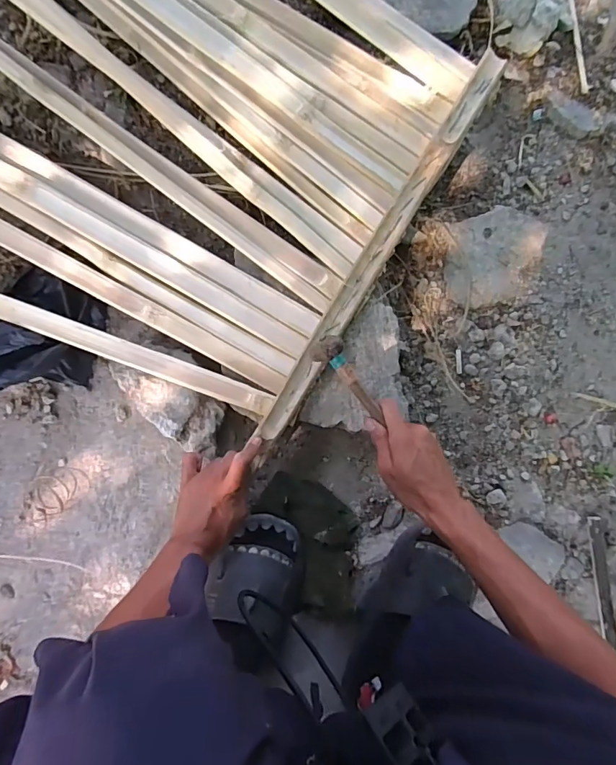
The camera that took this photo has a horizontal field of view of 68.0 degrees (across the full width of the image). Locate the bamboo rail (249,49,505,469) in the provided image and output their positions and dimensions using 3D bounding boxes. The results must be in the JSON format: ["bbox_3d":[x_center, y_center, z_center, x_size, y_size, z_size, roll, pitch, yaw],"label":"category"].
[{"bbox_3d":[0.092,-0.170,0.618,0.037,0.018,0.618,31,90,-3],"label":"bamboo rail"}]

